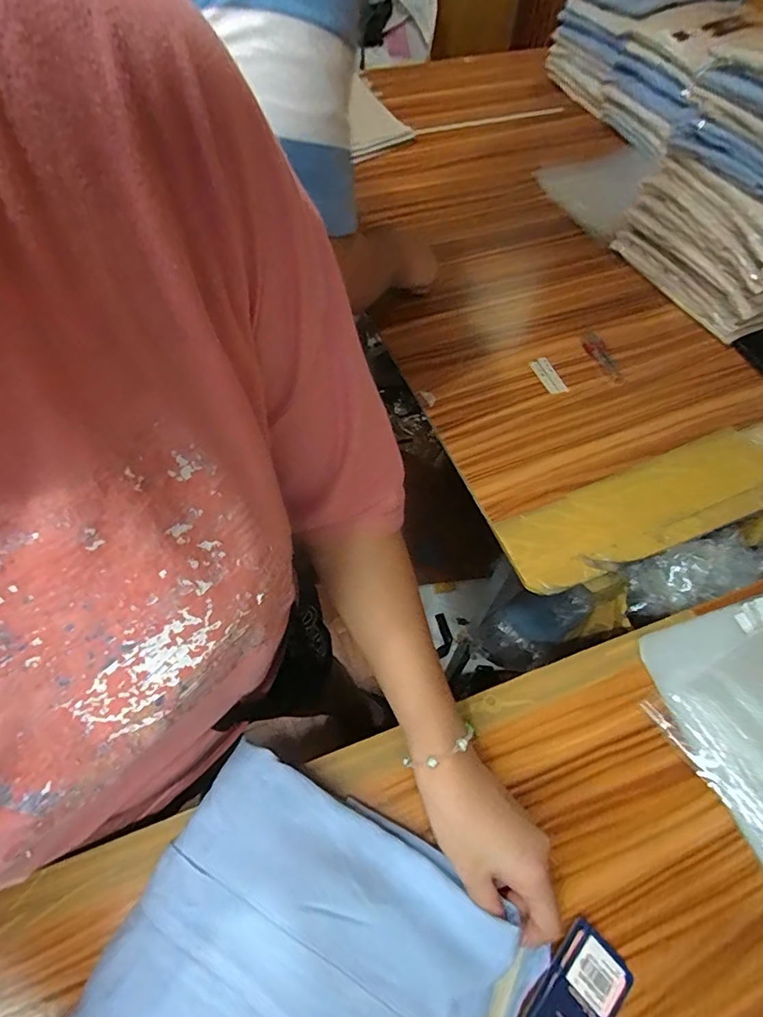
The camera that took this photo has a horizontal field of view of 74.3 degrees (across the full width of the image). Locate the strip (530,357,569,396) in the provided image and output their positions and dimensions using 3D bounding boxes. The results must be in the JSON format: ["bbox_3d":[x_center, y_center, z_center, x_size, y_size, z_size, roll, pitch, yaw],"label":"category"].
[{"bbox_3d":[0.218,-0.172,0.658,0.025,0.009,0.062,-12,60,-10],"label":"strip"}]

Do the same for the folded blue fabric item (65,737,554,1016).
[{"bbox_3d":[-0.047,0.310,0.321,0.256,0.035,0.207,26,61,13],"label":"folded blue fabric item"}]

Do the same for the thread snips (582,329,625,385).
[{"bbox_3d":[0.297,-0.204,0.681,0.031,0.012,0.108,-4,59,-6],"label":"thread snips"}]

